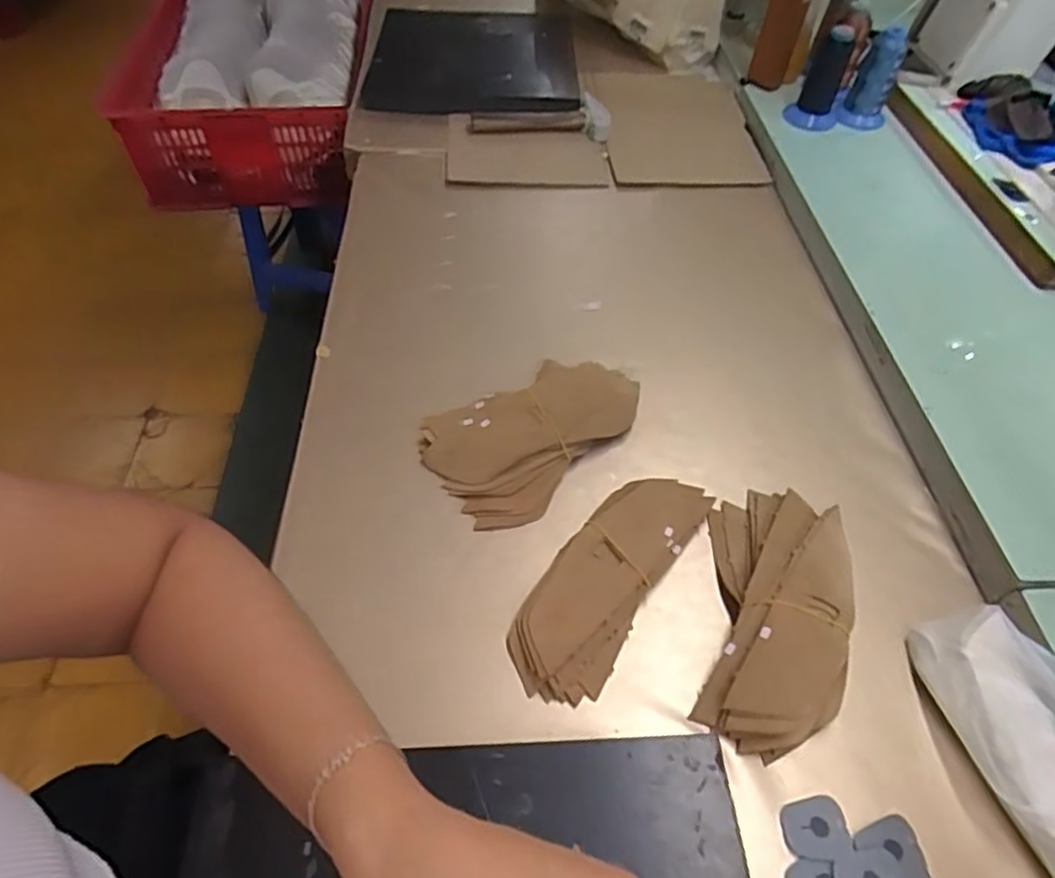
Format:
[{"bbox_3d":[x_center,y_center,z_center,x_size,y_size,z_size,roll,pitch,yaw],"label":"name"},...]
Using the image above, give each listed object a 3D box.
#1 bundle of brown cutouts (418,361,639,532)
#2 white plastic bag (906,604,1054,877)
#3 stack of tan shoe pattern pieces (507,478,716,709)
[{"bbox_3d":[0.009,-0.011,0.557,0.183,0.030,0.116,-30,59,-24],"label":"bundle of brown cutouts"},{"bbox_3d":[0.317,0.192,0.403,0.081,0.042,0.188,-9,52,-11],"label":"white plastic bag"},{"bbox_3d":[0.059,0.097,0.483,0.072,0.024,0.197,29,56,19],"label":"stack of tan shoe pattern pieces"}]

